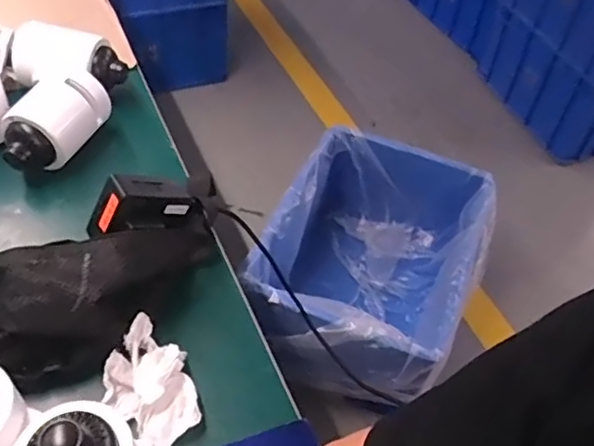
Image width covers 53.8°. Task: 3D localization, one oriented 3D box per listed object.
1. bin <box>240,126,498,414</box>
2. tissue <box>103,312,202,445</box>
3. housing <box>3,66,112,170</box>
[{"bbox_3d":[0.158,0.122,1.383,0.456,0.338,0.581,24,51,15],"label":"bin"},{"bbox_3d":[-0.120,0.134,0.489,0.096,0.034,0.077,35,55,23],"label":"tissue"},{"bbox_3d":[-0.265,-0.110,0.651,0.066,0.075,0.124,20,50,12],"label":"housing"}]

